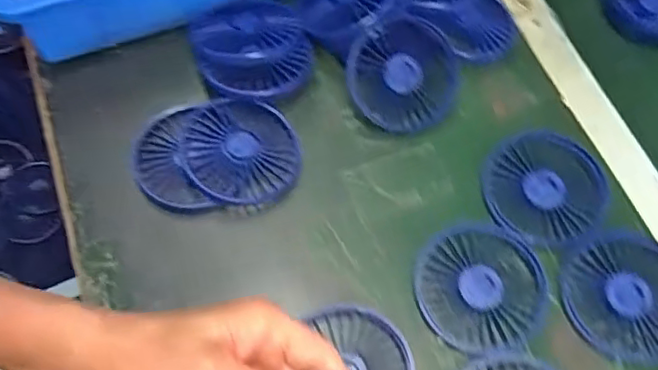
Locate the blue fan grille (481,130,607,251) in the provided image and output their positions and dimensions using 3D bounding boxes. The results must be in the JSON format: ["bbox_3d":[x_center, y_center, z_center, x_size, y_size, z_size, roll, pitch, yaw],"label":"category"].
[{"bbox_3d":[0.160,0.001,0.458,0.080,0.024,0.089,28,65,10],"label":"blue fan grille"}]

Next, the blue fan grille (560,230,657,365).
[{"bbox_3d":[0.208,0.075,0.419,0.084,0.008,0.085,2,64,-3],"label":"blue fan grille"}]

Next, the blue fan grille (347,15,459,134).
[{"bbox_3d":[0.061,-0.086,0.482,0.088,0.010,0.085,-1,95,-12],"label":"blue fan grille"}]

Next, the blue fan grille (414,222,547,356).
[{"bbox_3d":[0.107,0.069,0.419,0.087,0.014,0.083,2,64,-3],"label":"blue fan grille"}]

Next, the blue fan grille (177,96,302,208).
[{"bbox_3d":[-0.067,-0.026,0.461,0.083,0.025,0.086,2,64,-3],"label":"blue fan grille"}]

